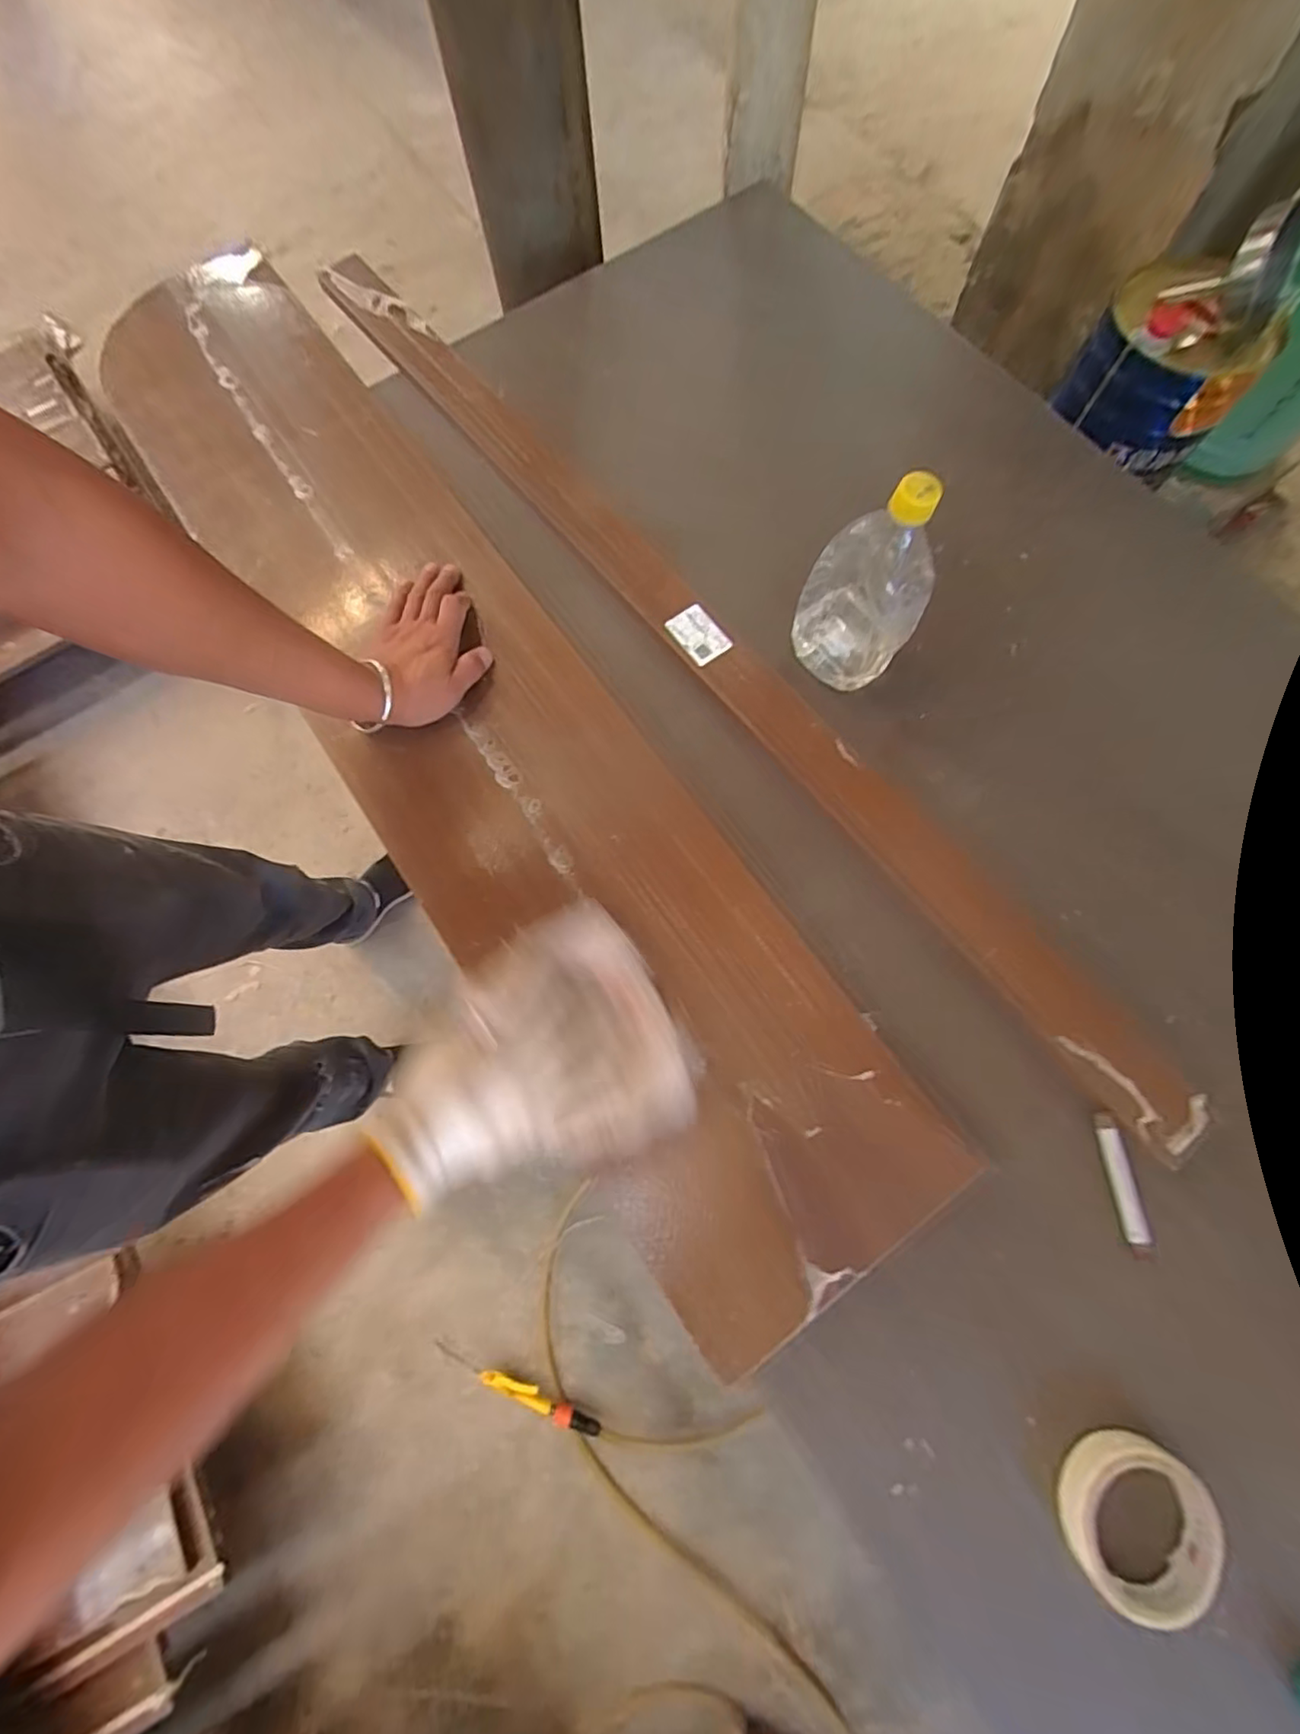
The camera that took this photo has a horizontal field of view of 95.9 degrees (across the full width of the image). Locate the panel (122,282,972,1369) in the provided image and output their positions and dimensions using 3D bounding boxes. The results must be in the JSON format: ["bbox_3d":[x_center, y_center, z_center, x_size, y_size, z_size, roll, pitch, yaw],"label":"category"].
[{"bbox_3d":[-0.183,-0.159,0.553,0.251,0.030,1.157,-35,78,-10],"label":"panel"}]

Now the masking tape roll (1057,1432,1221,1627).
[{"bbox_3d":[0.327,0.440,0.392,0.091,0.018,0.097,0,74,-1],"label":"masking tape roll"}]

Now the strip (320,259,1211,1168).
[{"bbox_3d":[0.044,-0.238,0.574,0.067,0.024,1.187,-38,79,-11],"label":"strip"}]

